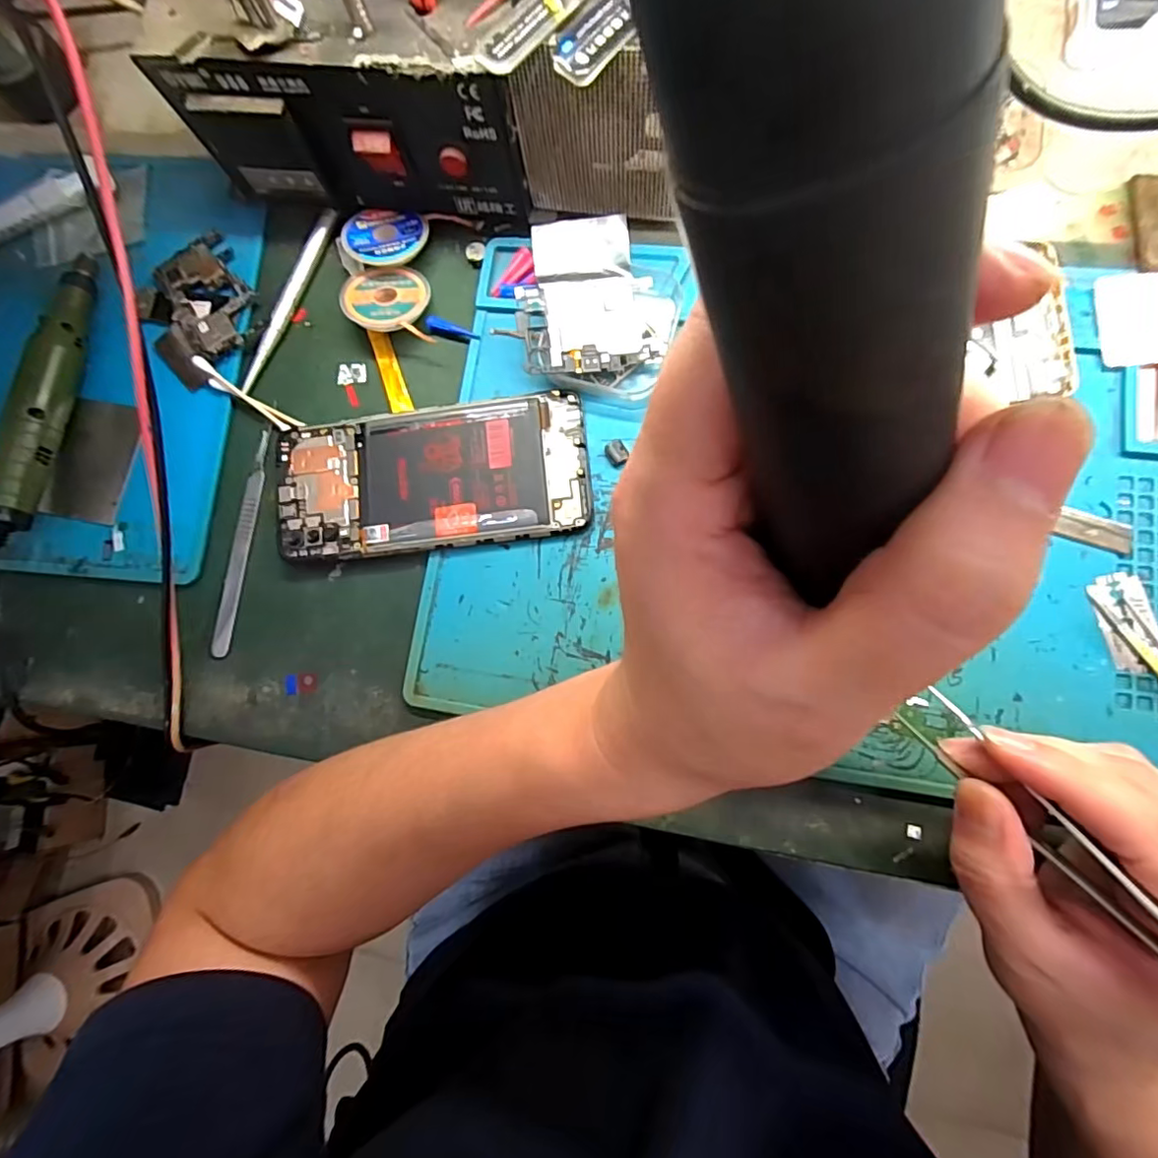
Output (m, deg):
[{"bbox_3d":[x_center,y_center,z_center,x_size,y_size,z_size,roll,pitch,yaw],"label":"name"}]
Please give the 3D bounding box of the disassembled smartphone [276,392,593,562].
[{"bbox_3d":[-0.074,-0.051,0.285,0.155,0.009,0.070,-6,82,6],"label":"disassembled smartphone"}]

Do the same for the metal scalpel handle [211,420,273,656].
[{"bbox_3d":[-0.176,-0.020,0.298,0.012,0.004,0.119,9,84,8],"label":"metal scalpel handle"}]

